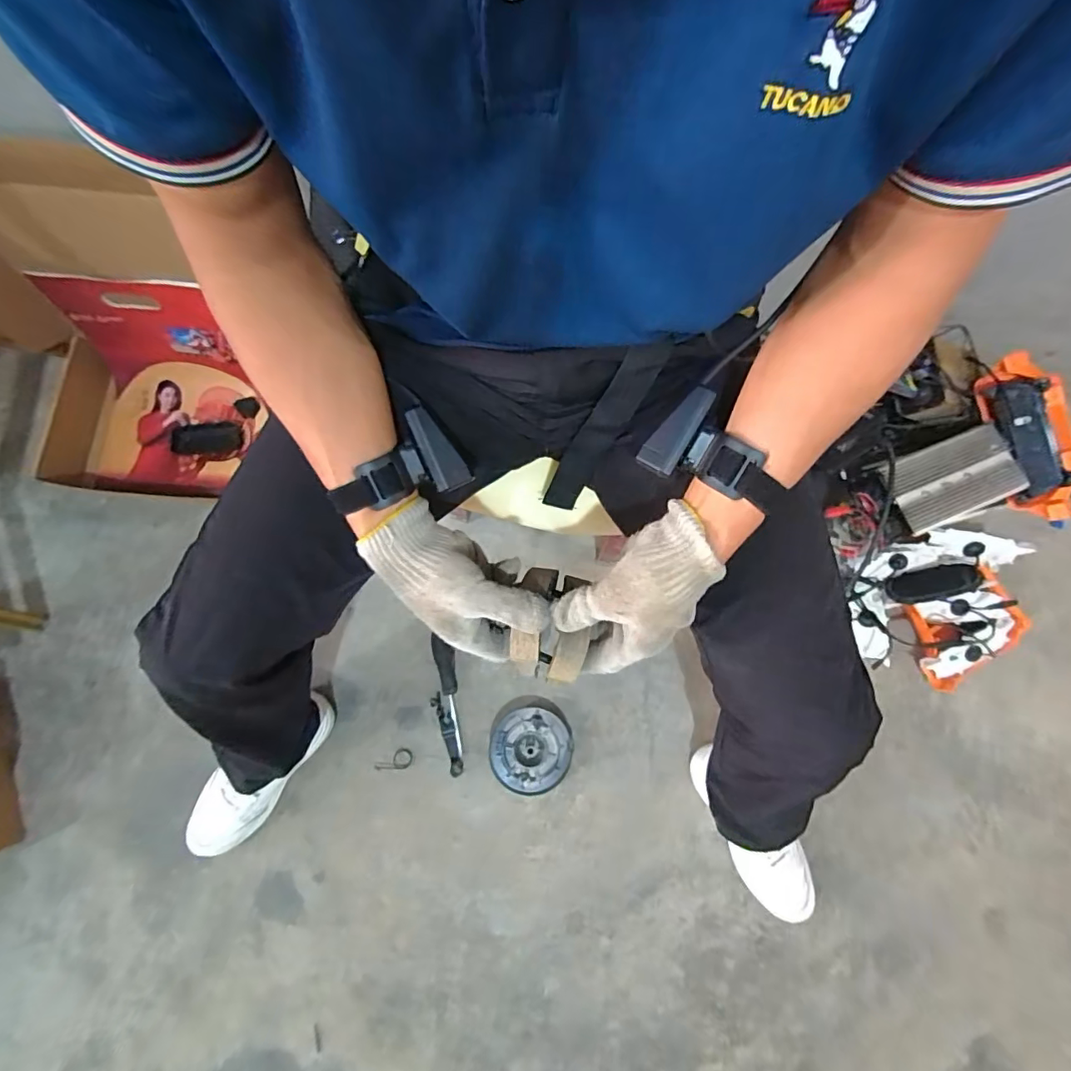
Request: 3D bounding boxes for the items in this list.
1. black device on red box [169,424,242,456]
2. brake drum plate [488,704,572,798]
[{"bbox_3d":[-0.600,-0.176,0.910,0.118,0.016,0.058,-5,76,-2],"label":"black device on red box"},{"bbox_3d":[-0.007,0.342,0.799,0.125,0.034,0.127,-32,78,-9],"label":"brake drum plate"}]

